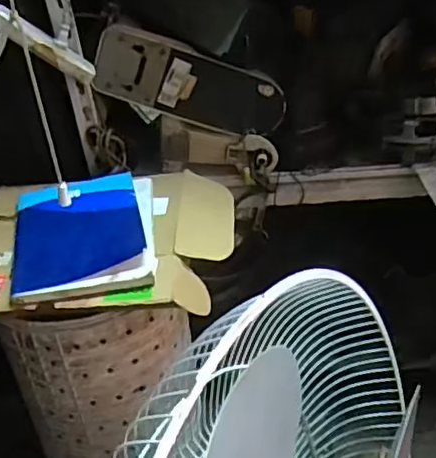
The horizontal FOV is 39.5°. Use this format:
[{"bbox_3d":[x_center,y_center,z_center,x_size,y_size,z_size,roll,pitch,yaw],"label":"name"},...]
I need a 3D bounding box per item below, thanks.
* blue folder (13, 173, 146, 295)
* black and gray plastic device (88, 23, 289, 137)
[{"bbox_3d":[-0.165,-0.005,0.719,0.144,0.016,0.209,-12,31,-7],"label":"blue folder"},{"bbox_3d":[-0.036,-0.194,0.832,0.258,0.095,0.021,17,29,-11],"label":"black and gray plastic device"}]

